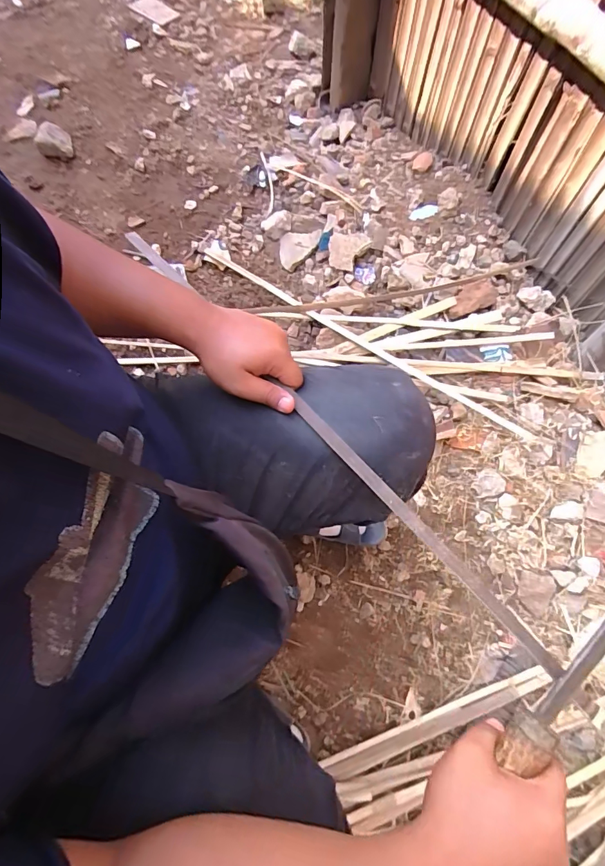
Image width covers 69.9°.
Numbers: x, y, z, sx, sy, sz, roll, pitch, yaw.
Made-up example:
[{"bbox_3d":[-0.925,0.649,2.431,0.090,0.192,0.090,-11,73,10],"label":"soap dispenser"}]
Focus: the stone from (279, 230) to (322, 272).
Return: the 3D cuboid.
[{"bbox_3d":[-0.012,-0.444,1.020,0.116,0.013,0.081,-41,69,7],"label":"stone"}]

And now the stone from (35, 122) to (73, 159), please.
[{"bbox_3d":[-0.662,-0.776,1.151,0.082,0.040,0.096,-23,70,-7],"label":"stone"}]

